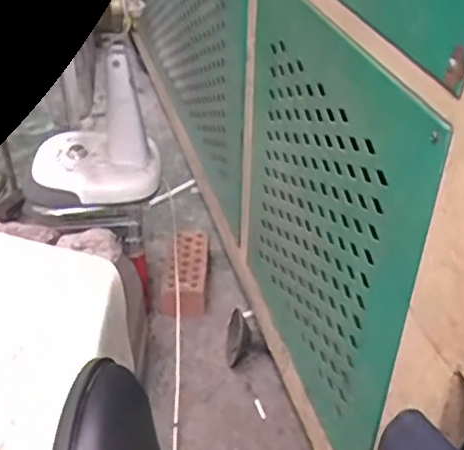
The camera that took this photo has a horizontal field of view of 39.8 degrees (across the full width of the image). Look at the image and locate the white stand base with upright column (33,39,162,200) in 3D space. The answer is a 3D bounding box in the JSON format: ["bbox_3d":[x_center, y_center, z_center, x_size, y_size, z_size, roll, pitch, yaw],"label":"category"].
[{"bbox_3d":[-0.297,-0.202,1.370,0.270,0.303,0.213,-11,39,-15],"label":"white stand base with upright column"}]

